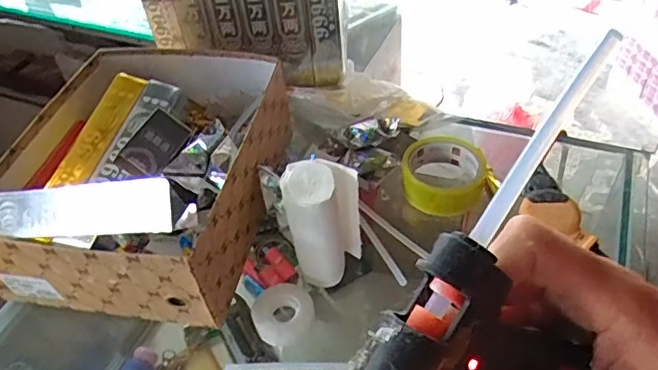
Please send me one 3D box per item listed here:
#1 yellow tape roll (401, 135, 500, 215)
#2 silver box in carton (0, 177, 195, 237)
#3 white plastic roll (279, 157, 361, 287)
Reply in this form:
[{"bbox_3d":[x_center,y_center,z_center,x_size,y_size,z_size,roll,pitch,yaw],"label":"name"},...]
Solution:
[{"bbox_3d":[0.131,-0.011,0.624,0.095,0.041,0.088,-3,46,3],"label":"yellow tape roll"},{"bbox_3d":[-0.216,0.020,0.476,0.230,0.043,0.026,-3,7,20],"label":"silver box in carton"},{"bbox_3d":[-0.004,0.035,0.524,0.067,0.111,0.054,-5,46,0],"label":"white plastic roll"}]

